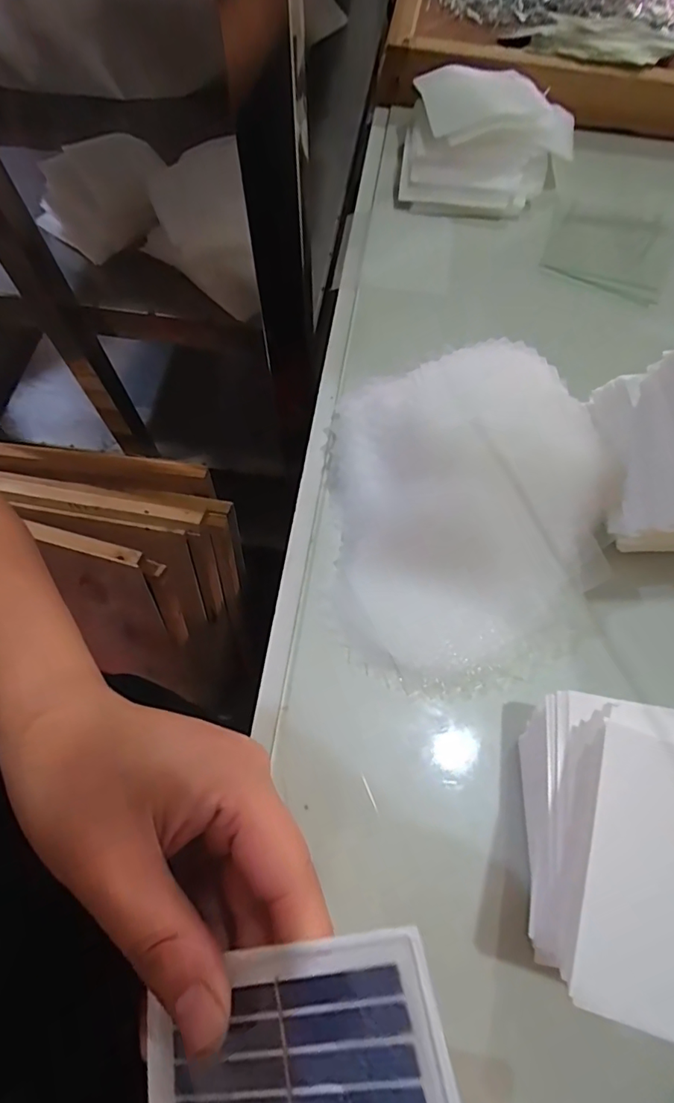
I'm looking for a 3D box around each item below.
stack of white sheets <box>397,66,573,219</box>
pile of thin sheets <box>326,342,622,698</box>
[{"bbox_3d":[0.123,-0.330,0.415,0.134,0.053,0.099,13,69,6],"label":"stack of white sheets"},{"bbox_3d":[0.077,-0.023,0.287,0.154,0.065,0.183,-4,68,-1],"label":"pile of thin sheets"}]

